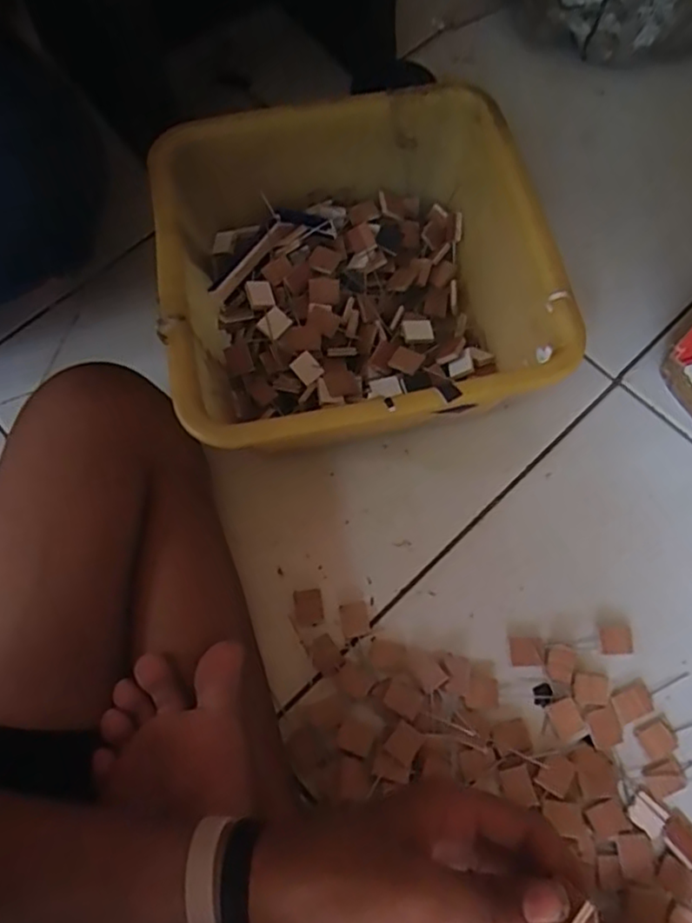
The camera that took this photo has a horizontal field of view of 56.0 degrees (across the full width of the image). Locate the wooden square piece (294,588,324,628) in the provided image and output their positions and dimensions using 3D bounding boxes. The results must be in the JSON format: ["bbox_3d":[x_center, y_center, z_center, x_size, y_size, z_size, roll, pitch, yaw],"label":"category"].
[{"bbox_3d":[-0.027,0.107,0.476,0.019,0.004,0.026,-12,68,-3],"label":"wooden square piece"}]

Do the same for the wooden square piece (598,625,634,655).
[{"bbox_3d":[0.192,0.127,0.462,0.024,0.004,0.020,-4,68,1],"label":"wooden square piece"}]

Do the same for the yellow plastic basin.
[{"bbox_3d":[0.005,-0.130,0.507,0.267,0.125,0.268,-10,69,-4],"label":"yellow plastic basin"}]

